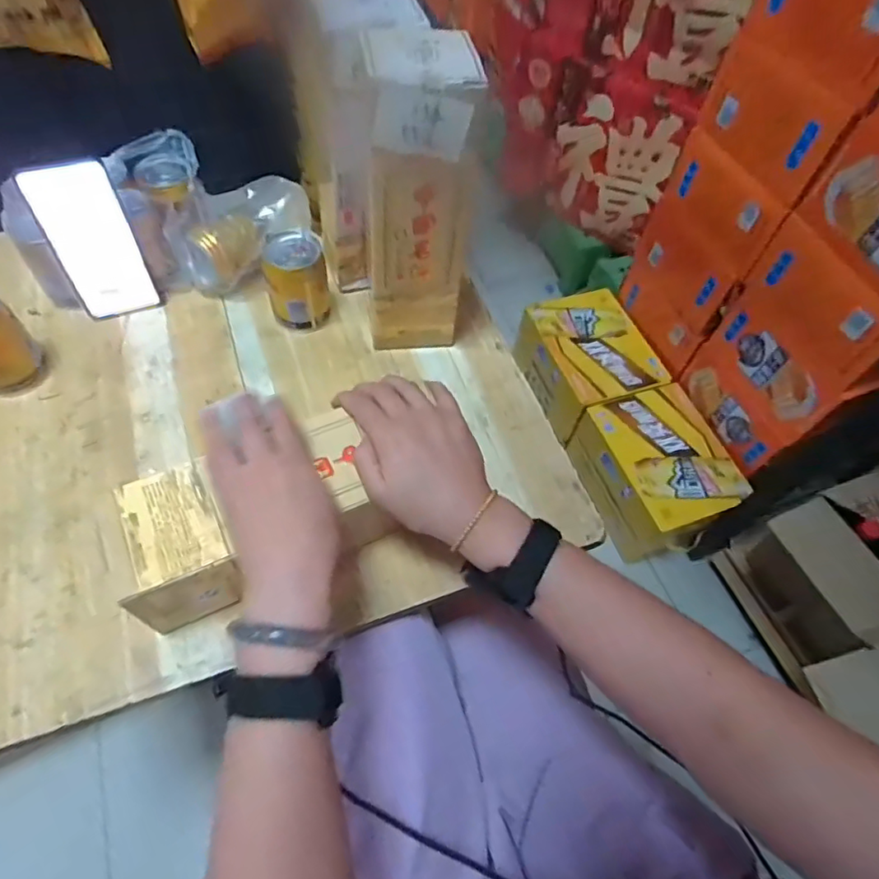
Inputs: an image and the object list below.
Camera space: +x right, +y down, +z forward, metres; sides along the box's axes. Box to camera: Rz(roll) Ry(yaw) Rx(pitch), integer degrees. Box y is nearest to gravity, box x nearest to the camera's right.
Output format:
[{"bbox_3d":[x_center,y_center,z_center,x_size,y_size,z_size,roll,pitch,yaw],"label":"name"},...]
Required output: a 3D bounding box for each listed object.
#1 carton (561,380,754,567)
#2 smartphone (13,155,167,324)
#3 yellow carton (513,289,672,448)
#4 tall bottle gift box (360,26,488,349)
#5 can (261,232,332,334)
[{"bbox_3d":[0.419,0.065,1.116,0.210,0.172,0.286,-17,61,-15],"label":"carton"},{"bbox_3d":[-0.349,-0.196,0.581,0.076,0.163,0.013,-19,49,-17],"label":"smartphone"},{"bbox_3d":[0.314,-0.174,1.239,0.228,0.128,0.291,-19,62,-16],"label":"yellow carton"},{"bbox_3d":[-0.021,-0.211,0.540,0.092,0.273,0.081,-2,58,-6],"label":"tall bottle gift box"},{"bbox_3d":[-0.155,-0.171,0.622,0.063,0.094,0.066,2,58,-3],"label":"can"}]

